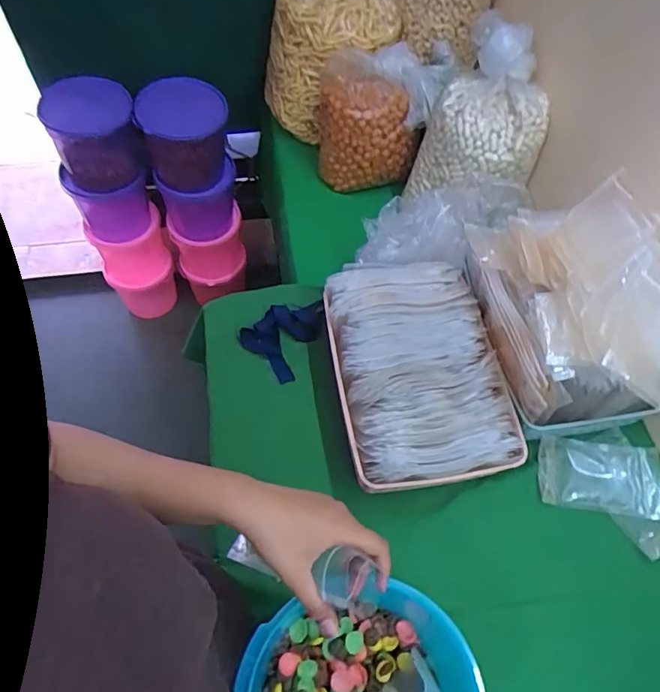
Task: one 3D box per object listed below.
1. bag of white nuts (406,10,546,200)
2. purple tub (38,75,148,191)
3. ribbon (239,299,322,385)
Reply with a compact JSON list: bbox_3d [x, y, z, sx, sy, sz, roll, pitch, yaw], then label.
[{"bbox_3d":[0.285,-0.409,0.967,0.211,0.275,0.185,22,60,10],"label":"bag of white nuts"},{"bbox_3d":[-0.547,-0.494,1.228,0.193,0.219,0.165,-14,60,-11],"label":"purple tub"},{"bbox_3d":[-0.061,-0.019,0.838,0.106,0.032,0.137,40,65,19],"label":"ribbon"}]

